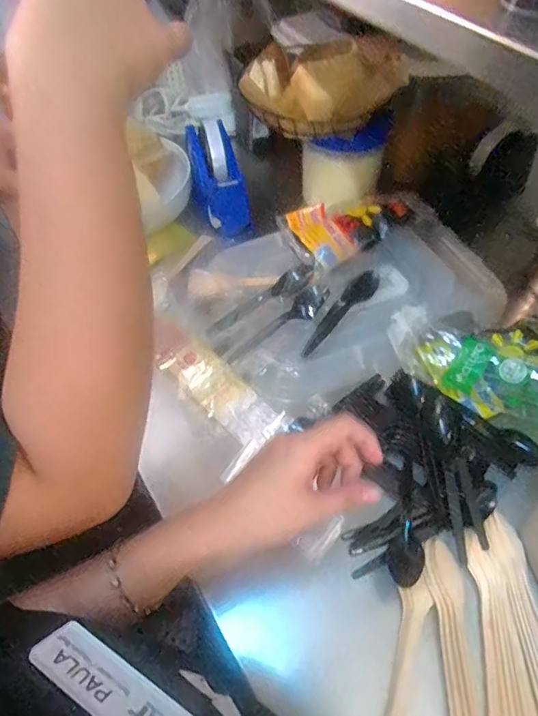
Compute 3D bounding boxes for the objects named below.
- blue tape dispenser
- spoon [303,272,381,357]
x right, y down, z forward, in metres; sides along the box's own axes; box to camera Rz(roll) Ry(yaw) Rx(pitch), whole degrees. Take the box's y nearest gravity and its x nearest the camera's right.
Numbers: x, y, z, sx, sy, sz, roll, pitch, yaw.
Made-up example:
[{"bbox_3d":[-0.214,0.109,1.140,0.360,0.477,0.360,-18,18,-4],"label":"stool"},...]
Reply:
[{"bbox_3d":[-0.068,-0.248,0.666,0.068,0.052,0.167,-18,89,-12],"label":"blue tape dispenser"},{"bbox_3d":[0.084,-0.052,0.550,0.028,0.015,0.139,29,59,20],"label":"spoon"}]

